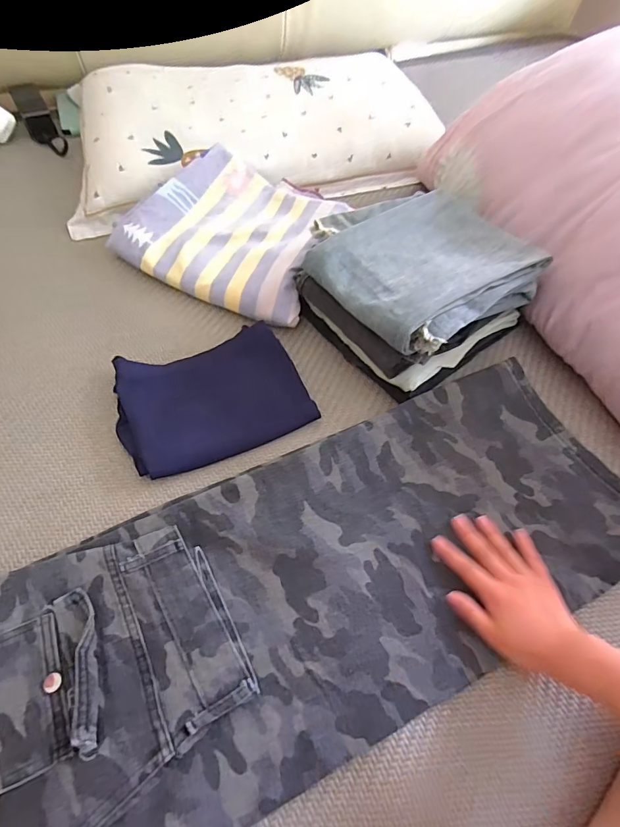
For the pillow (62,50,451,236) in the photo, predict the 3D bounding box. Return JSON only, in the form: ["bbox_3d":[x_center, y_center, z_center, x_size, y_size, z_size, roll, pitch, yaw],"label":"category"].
[{"bbox_3d":[-0.111,-0.566,0.852,0.724,0.098,0.418,-15,60,-12],"label":"pillow"}]

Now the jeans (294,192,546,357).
[{"bbox_3d":[0.145,-0.205,0.567,0.260,0.053,0.246,-31,64,-18],"label":"jeans"}]

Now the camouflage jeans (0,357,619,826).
[{"bbox_3d":[0.024,0.168,0.454,0.703,0.043,0.290,-23,62,-18],"label":"camouflage jeans"}]

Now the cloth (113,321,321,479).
[{"bbox_3d":[-0.128,-0.030,0.548,0.230,0.069,0.167,-22,62,-15],"label":"cloth"}]

